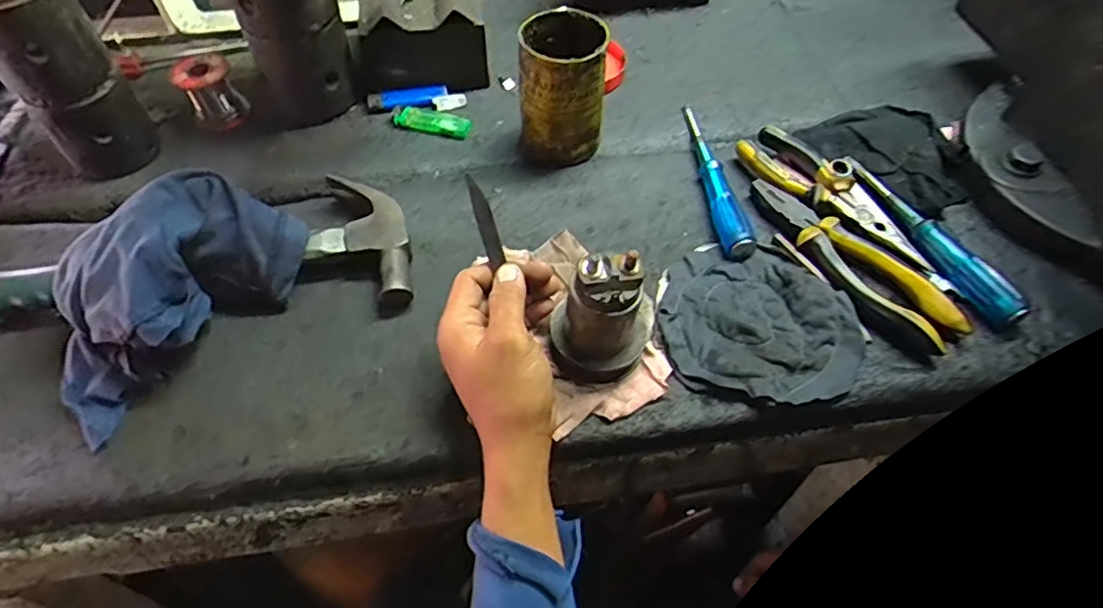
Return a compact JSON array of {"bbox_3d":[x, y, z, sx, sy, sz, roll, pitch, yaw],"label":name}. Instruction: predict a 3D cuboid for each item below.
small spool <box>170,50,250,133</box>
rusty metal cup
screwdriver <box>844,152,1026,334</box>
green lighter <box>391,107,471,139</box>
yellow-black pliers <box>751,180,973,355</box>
[{"bbox_3d":[-0.341,-0.214,0.631,0.053,0.064,0.044,-27,59,-18],"label":"small spool"},{"bbox_3d":[0.011,-0.191,0.563,0.073,0.113,0.074,5,55,4],"label":"rusty metal cup"},{"bbox_3d":[0.303,-0.060,0.509,0.024,0.023,0.188,-19,57,-13],"label":"screwdriver"},{"bbox_3d":[-0.118,-0.179,0.615,0.078,0.014,0.024,12,56,8],"label":"green lighter"},{"bbox_3d":[0.236,-0.039,0.503,0.054,0.017,0.196,-27,59,-18],"label":"yellow-black pliers"}]

